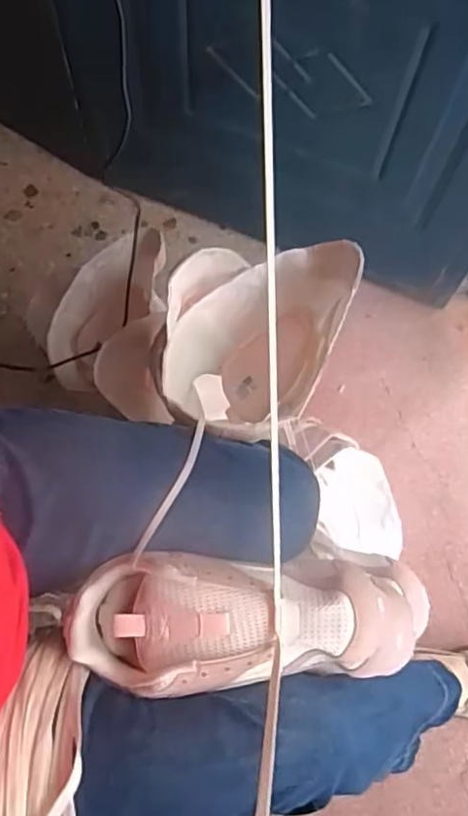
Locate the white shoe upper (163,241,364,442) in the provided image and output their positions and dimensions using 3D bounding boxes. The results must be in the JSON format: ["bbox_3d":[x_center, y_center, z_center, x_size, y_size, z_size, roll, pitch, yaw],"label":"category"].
[{"bbox_3d":[0.017,-0.063,0.569,0.138,0.100,0.195,24,67,6],"label":"white shoe upper"}]

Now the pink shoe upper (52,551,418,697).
[{"bbox_3d":[0.026,0.159,0.497,0.299,0.107,0.103,2,71,-14],"label":"pink shoe upper"}]

